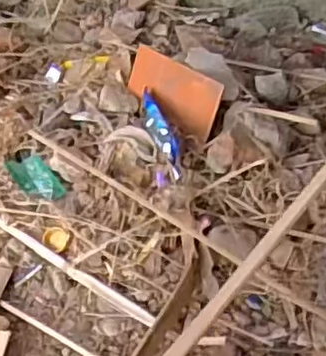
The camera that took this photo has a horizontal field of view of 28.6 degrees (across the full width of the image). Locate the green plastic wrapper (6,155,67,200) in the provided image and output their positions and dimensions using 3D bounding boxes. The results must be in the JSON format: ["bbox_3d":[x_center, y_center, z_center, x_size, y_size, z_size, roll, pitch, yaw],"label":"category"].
[{"bbox_3d":[-0.208,0.000,1.047,0.055,0.015,0.114,-36,57,-25],"label":"green plastic wrapper"}]

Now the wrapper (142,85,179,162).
[{"bbox_3d":[-0.008,-0.088,1.073,0.025,0.049,0.170,-15,45,-10],"label":"wrapper"}]

